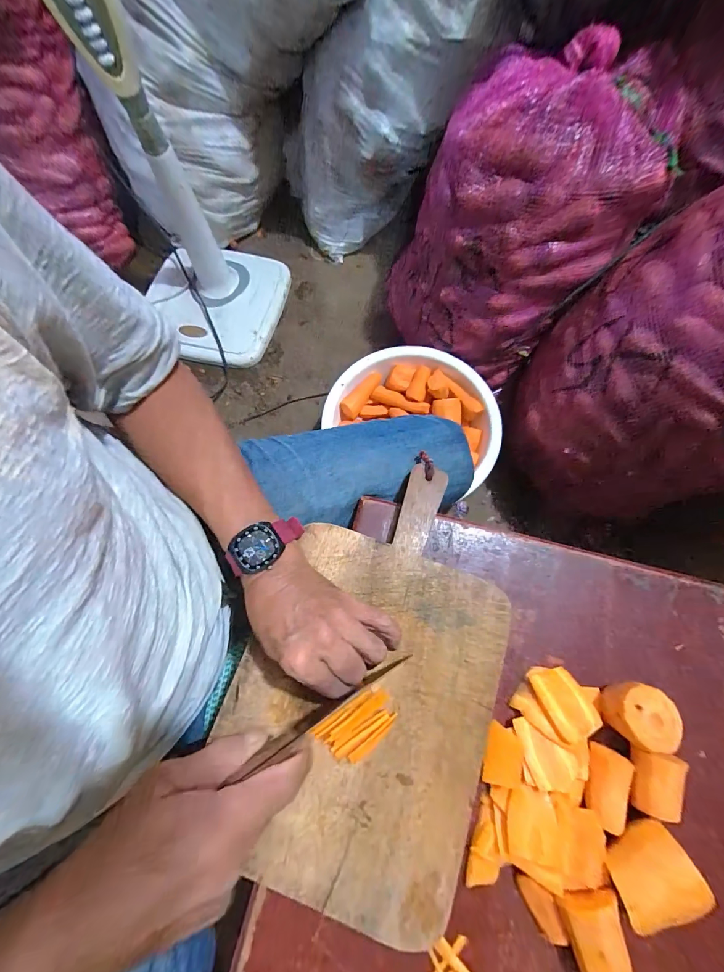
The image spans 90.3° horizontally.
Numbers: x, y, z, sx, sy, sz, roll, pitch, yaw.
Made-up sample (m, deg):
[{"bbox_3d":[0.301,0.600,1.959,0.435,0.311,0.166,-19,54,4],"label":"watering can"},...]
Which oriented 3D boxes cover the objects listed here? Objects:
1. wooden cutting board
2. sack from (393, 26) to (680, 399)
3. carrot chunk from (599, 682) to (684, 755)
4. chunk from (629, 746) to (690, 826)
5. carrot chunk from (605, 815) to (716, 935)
[{"bbox_3d":[0.021,0.164,0.346,0.243,0.024,0.379,19,76,6],"label":"wooden cutting board"},{"bbox_3d":[0.271,-0.454,0.697,0.337,0.424,0.345,-14,73,-4],"label":"sack"},{"bbox_3d":[0.248,0.204,0.326,0.045,0.045,0.051,-39,76,-12],"label":"carrot chunk"},{"bbox_3d":[0.258,0.261,0.318,0.039,0.026,0.049,12,73,4],"label":"chunk"},{"bbox_3d":[0.230,0.313,0.291,0.062,0.051,0.044,-27,74,-8],"label":"carrot chunk"}]

